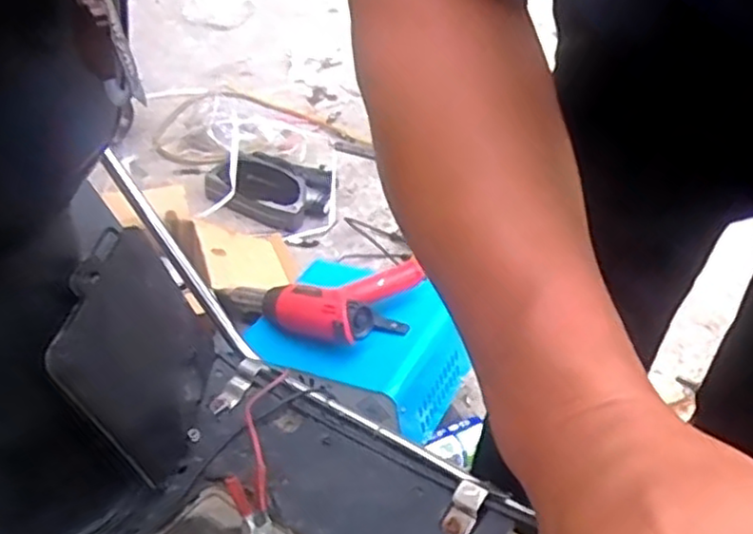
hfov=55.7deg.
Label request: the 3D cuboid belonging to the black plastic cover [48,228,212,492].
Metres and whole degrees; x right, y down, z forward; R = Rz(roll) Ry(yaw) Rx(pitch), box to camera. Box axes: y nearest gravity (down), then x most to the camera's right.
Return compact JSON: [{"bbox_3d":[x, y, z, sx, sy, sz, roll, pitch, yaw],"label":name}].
[{"bbox_3d":[-0.224,0.080,0.686,0.017,0.220,0.188,-4,42,18],"label":"black plastic cover"}]

